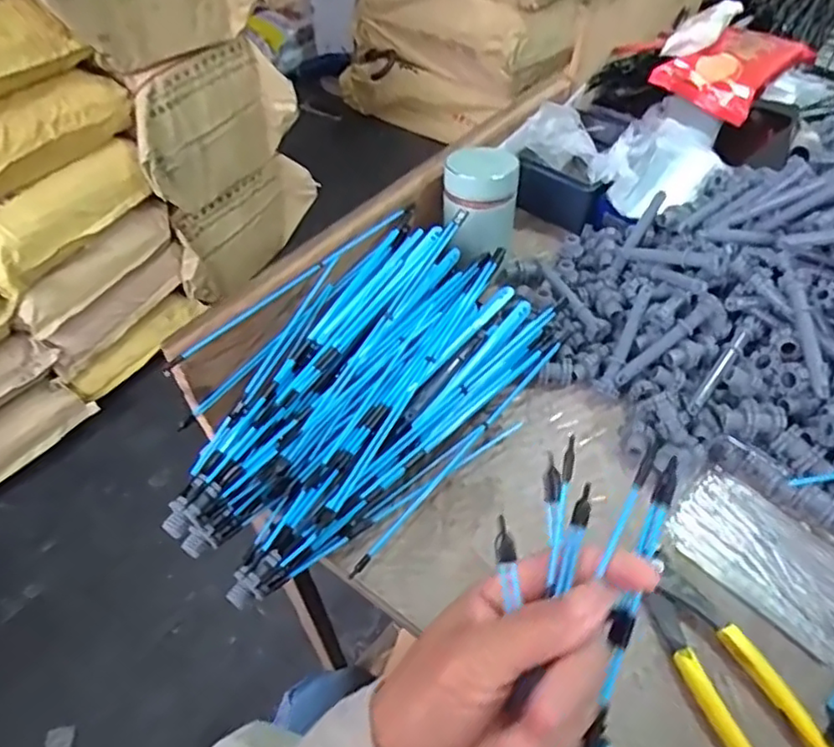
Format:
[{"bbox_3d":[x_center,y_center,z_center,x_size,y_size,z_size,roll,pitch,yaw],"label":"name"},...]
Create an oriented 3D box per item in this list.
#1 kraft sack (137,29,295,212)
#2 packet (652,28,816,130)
[{"bbox_3d":[-0.477,-0.588,1.511,0.093,0.303,0.426,36,59,29],"label":"kraft sack"},{"bbox_3d":[0.360,-0.351,0.710,0.152,0.024,0.113,-42,69,-11],"label":"packet"}]

